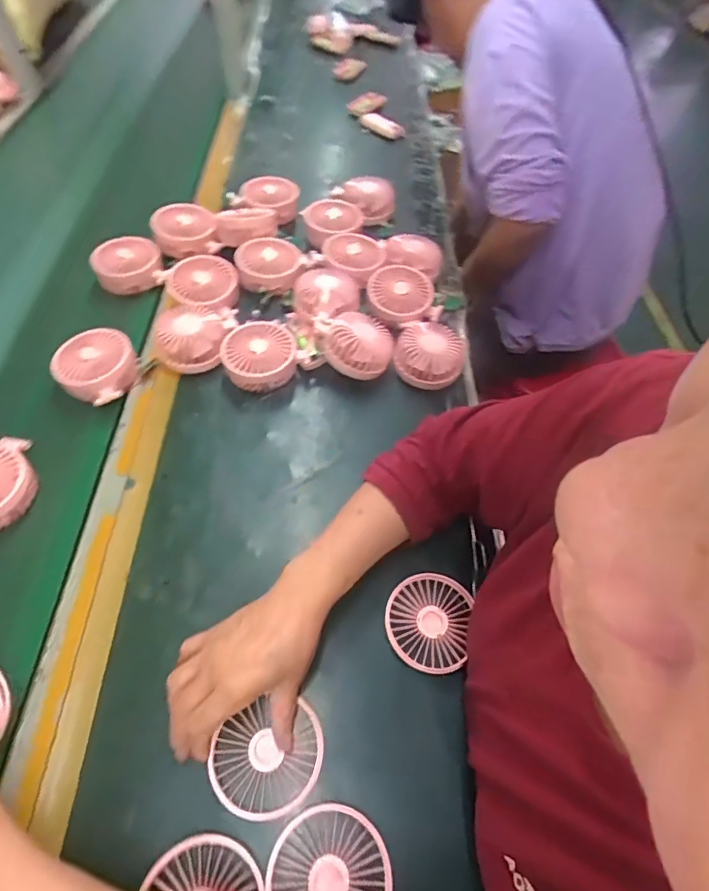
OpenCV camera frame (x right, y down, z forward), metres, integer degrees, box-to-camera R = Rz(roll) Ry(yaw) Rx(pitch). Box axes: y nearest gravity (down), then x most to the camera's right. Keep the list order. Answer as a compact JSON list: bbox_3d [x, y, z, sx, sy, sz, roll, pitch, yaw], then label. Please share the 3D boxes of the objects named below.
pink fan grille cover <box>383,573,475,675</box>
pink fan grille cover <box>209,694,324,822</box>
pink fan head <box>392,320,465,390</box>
[{"bbox_3d":[0.069,0.165,0.458,0.078,0.009,0.087,13,56,6],"label":"pink fan grille cover"},{"bbox_3d":[-0.069,0.250,0.388,0.082,0.016,0.078,7,56,2],"label":"pink fan grille cover"},{"bbox_3d":[0.097,-0.118,0.618,0.085,0.041,0.081,19,57,10],"label":"pink fan head"}]

